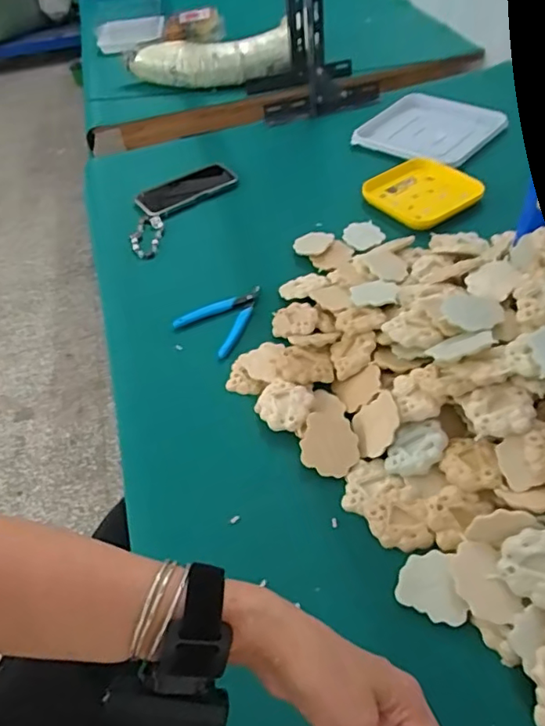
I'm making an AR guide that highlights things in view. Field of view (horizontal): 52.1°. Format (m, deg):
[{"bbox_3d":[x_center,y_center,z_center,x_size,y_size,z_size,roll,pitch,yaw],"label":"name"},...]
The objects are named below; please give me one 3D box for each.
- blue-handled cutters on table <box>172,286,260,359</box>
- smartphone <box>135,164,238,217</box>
[{"bbox_3d":[-0.057,-0.064,0.729,0.095,0.009,0.117,31,57,30],"label":"blue-handled cutters on table"},{"bbox_3d":[-0.148,-0.304,0.962,0.165,0.009,0.083,-30,51,-20],"label":"smartphone"}]

